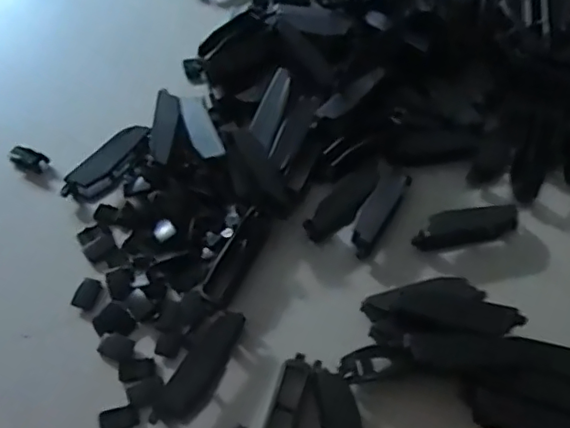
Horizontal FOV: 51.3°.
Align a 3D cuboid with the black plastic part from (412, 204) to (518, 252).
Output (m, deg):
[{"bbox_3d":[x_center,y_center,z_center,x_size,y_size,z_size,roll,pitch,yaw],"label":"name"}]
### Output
[{"bbox_3d":[0.120,0.009,0.391,0.071,0.016,0.018,-7,58,-8],"label":"black plastic part"}]

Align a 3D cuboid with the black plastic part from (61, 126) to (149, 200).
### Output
[{"bbox_3d":[-0.120,-0.035,0.403,0.021,0.015,0.069,29,60,15],"label":"black plastic part"}]

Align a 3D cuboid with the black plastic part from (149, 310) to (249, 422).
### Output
[{"bbox_3d":[-0.046,0.086,0.334,0.020,0.021,0.071,28,60,14],"label":"black plastic part"}]

